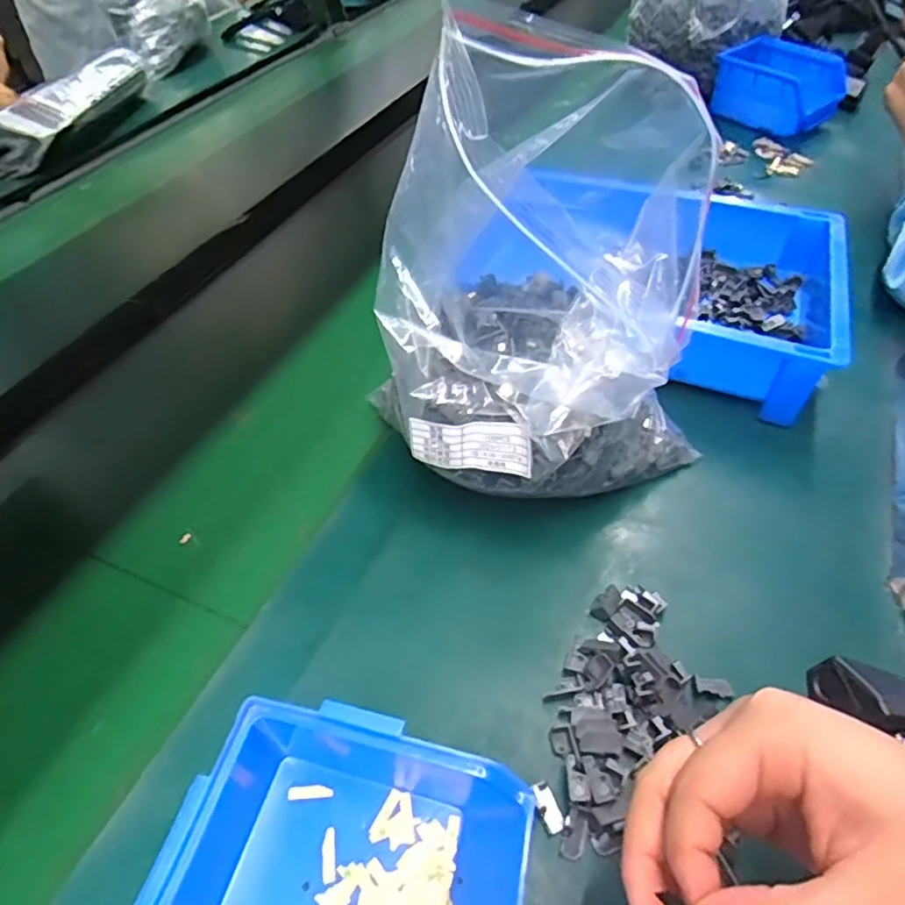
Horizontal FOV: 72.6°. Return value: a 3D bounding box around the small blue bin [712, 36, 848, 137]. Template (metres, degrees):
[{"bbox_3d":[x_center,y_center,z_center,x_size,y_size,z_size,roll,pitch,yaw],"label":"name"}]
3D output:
[{"bbox_3d":[0.423,-0.475,0.799,0.120,0.068,0.140,-32,54,-22],"label":"small blue bin"}]

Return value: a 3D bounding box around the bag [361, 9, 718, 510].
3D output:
[{"bbox_3d":[0.041,-0.090,0.382,0.185,0.234,0.182,-23,51,-16],"label":"bag"}]

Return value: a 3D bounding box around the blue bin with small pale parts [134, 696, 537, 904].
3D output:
[{"bbox_3d":[-0.053,0.183,0.256,0.142,0.070,0.125,11,51,15],"label":"blue bin with small pale parts"}]

